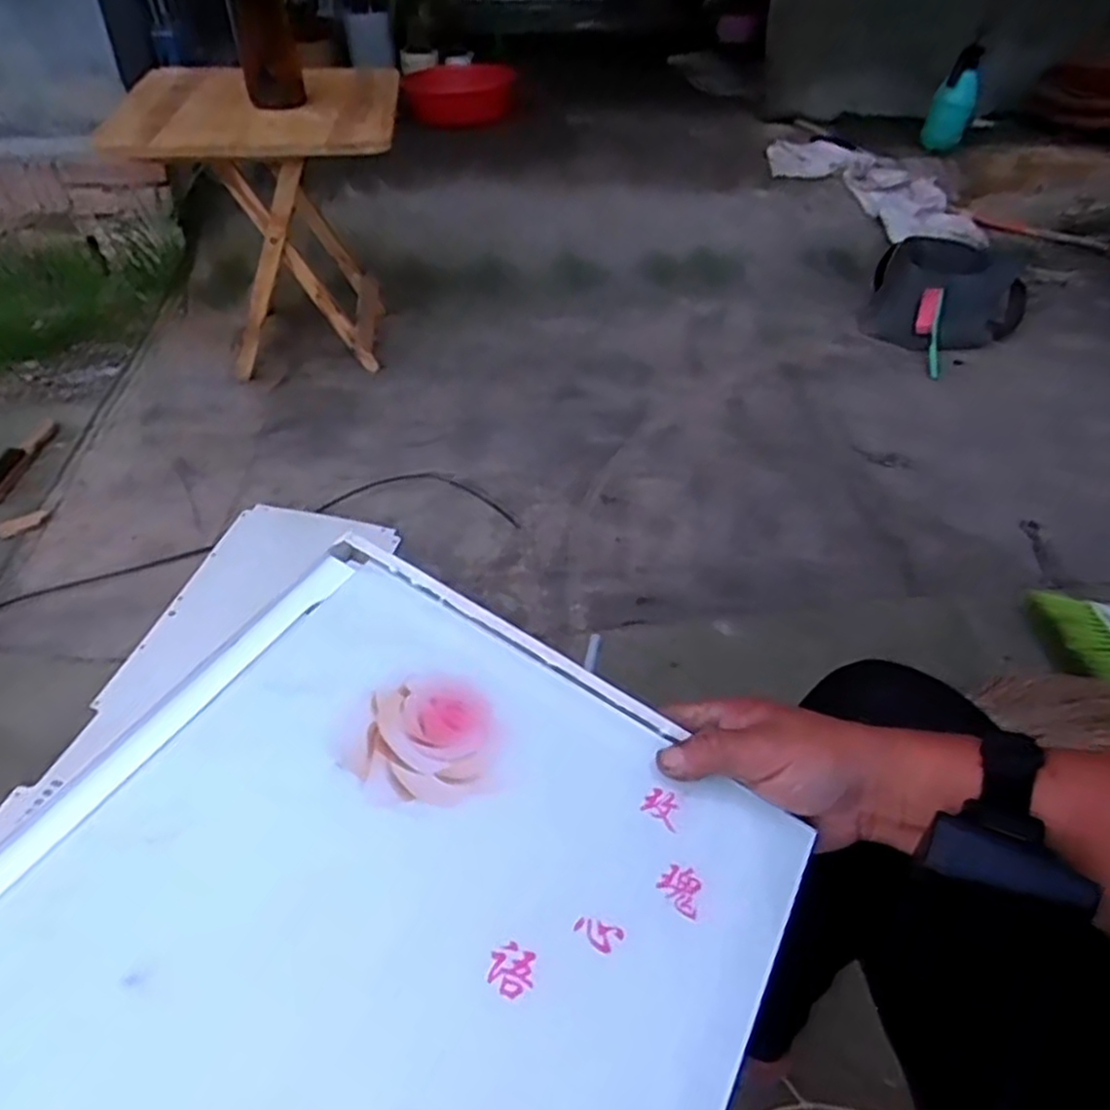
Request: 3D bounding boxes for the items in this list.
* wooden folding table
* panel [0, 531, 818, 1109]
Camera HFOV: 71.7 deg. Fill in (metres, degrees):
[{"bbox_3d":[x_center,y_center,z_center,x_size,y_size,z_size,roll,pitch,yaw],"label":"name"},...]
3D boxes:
[{"bbox_3d":[-0.573,-0.663,1.578,0.532,0.498,0.432,-3,45,-5],"label":"wooden folding table"},{"bbox_3d":[-0.081,0.170,0.326,0.313,0.013,0.343,31,50,12],"label":"panel"}]

